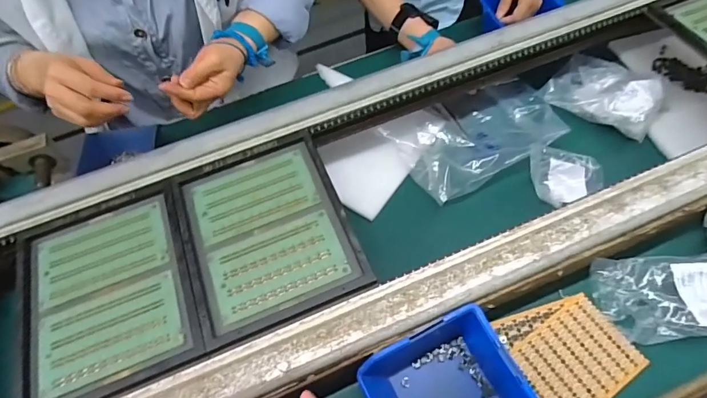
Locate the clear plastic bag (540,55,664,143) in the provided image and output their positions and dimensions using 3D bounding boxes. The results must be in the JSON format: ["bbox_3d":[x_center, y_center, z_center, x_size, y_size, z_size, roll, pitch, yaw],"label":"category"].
[{"bbox_3d":[0.389,-0.168,0.633,0.152,0.036,0.108,38,69,21],"label":"clear plastic bag"}]

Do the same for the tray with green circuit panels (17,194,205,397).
[{"bbox_3d":[-0.268,0.104,0.440,0.170,0.013,0.202,-22,60,-8],"label":"tray with green circuit panels"}]

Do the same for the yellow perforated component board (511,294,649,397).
[{"bbox_3d":[0.226,0.165,0.423,0.116,0.009,0.087,-30,64,-14],"label":"yellow perforated component board"}]

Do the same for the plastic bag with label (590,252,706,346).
[{"bbox_3d":[0.338,0.100,0.442,0.147,0.016,0.092,-4,60,1],"label":"plastic bag with label"}]

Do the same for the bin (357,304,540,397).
[{"bbox_3d":[0.088,0.190,0.393,0.132,0.064,0.120,-24,62,-10],"label":"bin"}]

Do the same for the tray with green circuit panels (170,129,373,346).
[{"bbox_3d":[-0.099,0.033,0.469,0.176,0.010,0.211,-21,60,-8],"label":"tray with green circuit panels"}]

